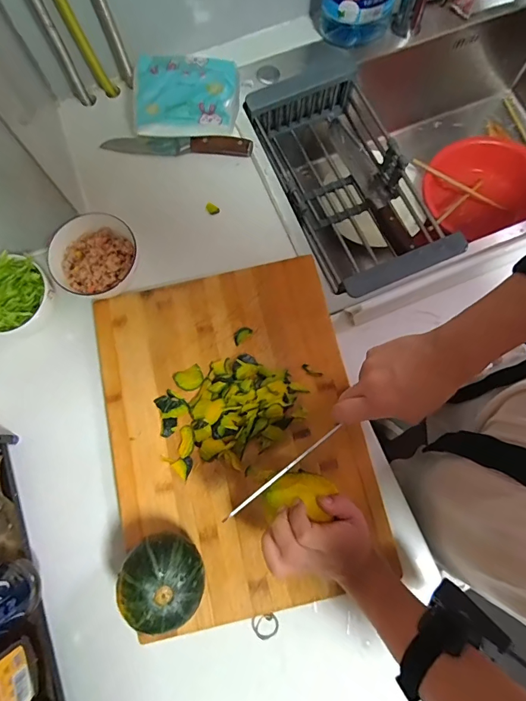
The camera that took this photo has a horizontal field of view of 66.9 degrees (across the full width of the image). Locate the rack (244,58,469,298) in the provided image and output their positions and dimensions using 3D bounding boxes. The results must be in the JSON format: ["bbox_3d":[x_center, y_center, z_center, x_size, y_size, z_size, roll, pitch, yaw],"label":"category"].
[{"bbox_3d":[0.134,-0.263,0.642,0.214,0.088,0.381,-22,77,-5],"label":"rack"}]

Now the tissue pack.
[{"bbox_3d":[-0.109,-0.371,0.585,0.147,0.078,0.085,6,76,2],"label":"tissue pack"}]

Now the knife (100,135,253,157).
[{"bbox_3d":[-0.130,-0.312,0.602,0.225,0.017,0.026,5,76,2],"label":"knife"}]

